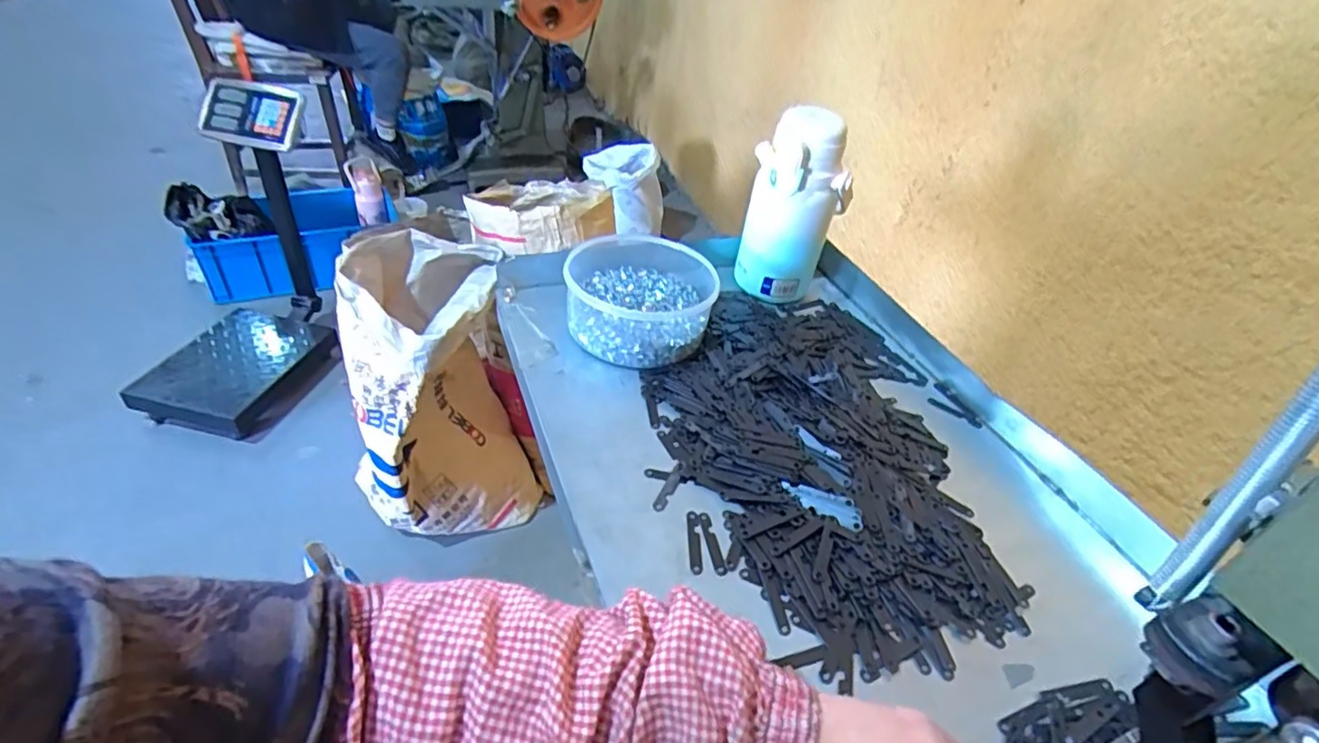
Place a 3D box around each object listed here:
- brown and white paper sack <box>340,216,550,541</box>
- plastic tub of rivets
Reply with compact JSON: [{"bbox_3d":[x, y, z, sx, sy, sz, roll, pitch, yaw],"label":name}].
[{"bbox_3d":[-0.452,0.036,1.312,0.338,0.538,0.383,-5,40,-15],"label":"brown and white paper sack"},{"bbox_3d":[-0.018,-0.079,0.638,0.149,0.061,0.166,7,39,0],"label":"plastic tub of rivets"}]

